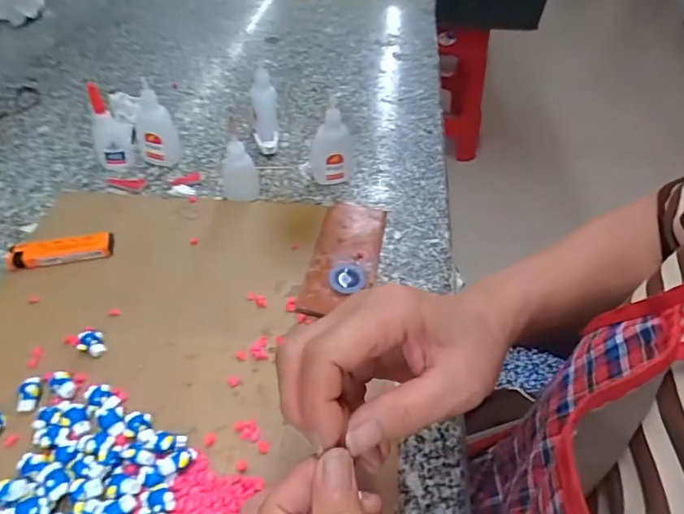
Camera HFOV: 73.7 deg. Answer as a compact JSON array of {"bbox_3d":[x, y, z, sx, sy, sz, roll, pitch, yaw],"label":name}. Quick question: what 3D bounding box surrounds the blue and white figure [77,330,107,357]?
[{"bbox_3d":[-0.184,0.064,0.335,0.018,0.008,0.023,-22,51,-21],"label":"blue and white figure"}]

